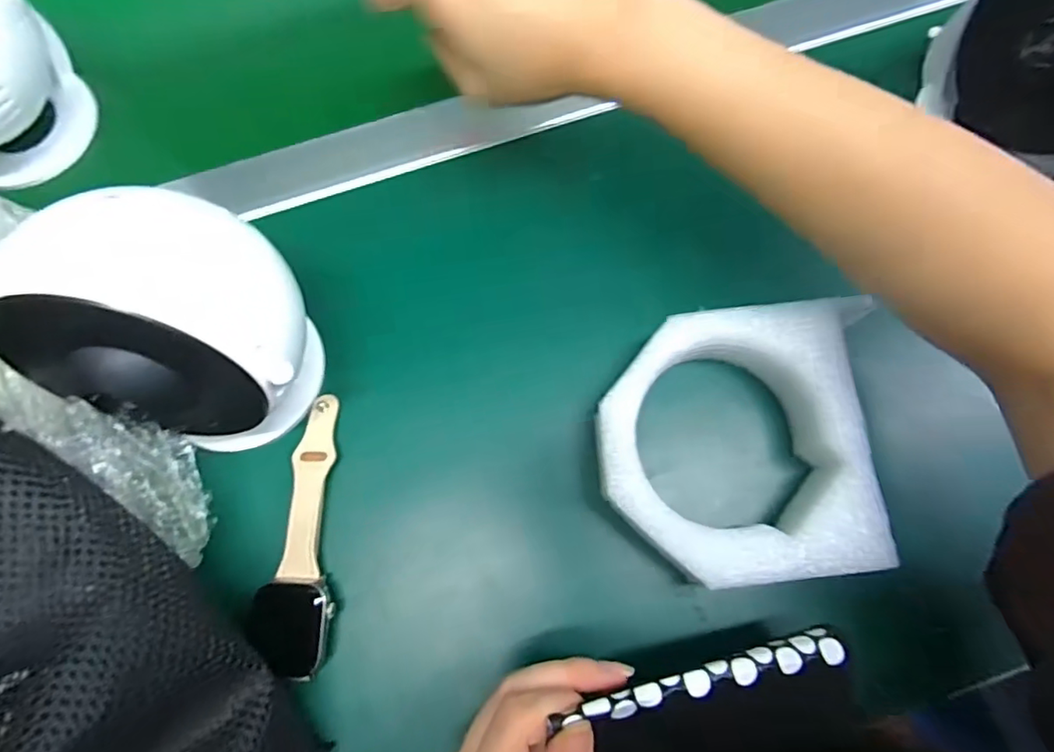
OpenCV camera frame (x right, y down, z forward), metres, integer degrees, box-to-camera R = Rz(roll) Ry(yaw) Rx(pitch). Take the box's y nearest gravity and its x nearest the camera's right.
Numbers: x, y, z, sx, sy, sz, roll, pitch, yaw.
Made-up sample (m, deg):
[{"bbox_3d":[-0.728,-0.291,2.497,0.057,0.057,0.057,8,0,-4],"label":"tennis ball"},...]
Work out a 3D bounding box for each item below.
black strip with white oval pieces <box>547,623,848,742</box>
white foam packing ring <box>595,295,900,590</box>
[{"bbox_3d":[0.067,0.109,0.202,0.114,0.007,0.012,-6,74,-17],"label":"black strip with white oval pieces"},{"bbox_3d":[0.097,0.029,0.256,0.125,0.024,0.125,0,75,2],"label":"white foam packing ring"}]

